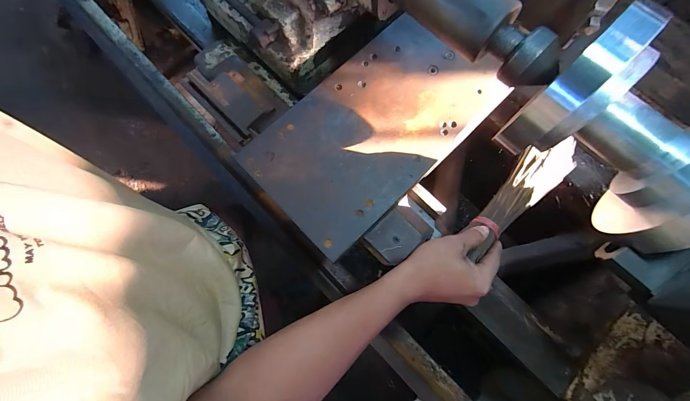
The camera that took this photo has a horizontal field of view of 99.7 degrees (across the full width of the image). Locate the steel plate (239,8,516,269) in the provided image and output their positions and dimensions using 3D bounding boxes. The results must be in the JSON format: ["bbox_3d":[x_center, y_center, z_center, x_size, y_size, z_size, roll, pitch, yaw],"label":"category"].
[{"bbox_3d":[0.046,-0.119,0.449,0.379,0.013,0.220,-42,80,-9],"label":"steel plate"}]

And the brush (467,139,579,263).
[{"bbox_3d":[0.250,-0.016,0.411,0.280,0.024,0.066,-36,79,-24],"label":"brush"}]

